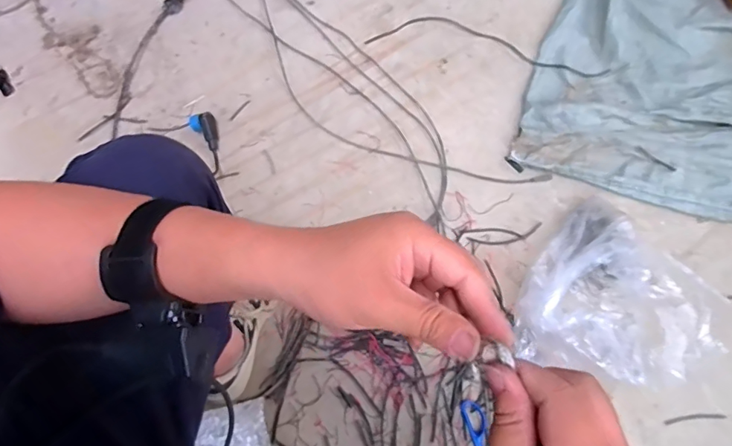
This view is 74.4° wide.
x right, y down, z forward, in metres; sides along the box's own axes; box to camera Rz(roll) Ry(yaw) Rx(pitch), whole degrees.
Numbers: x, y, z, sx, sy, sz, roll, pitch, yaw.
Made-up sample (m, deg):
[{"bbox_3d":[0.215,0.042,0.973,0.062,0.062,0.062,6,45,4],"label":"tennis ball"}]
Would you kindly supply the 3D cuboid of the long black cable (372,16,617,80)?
[{"bbox_3d":[0.235,-0.351,0.935,0.456,0.009,0.086,11,75,5],"label":"long black cable"}]

